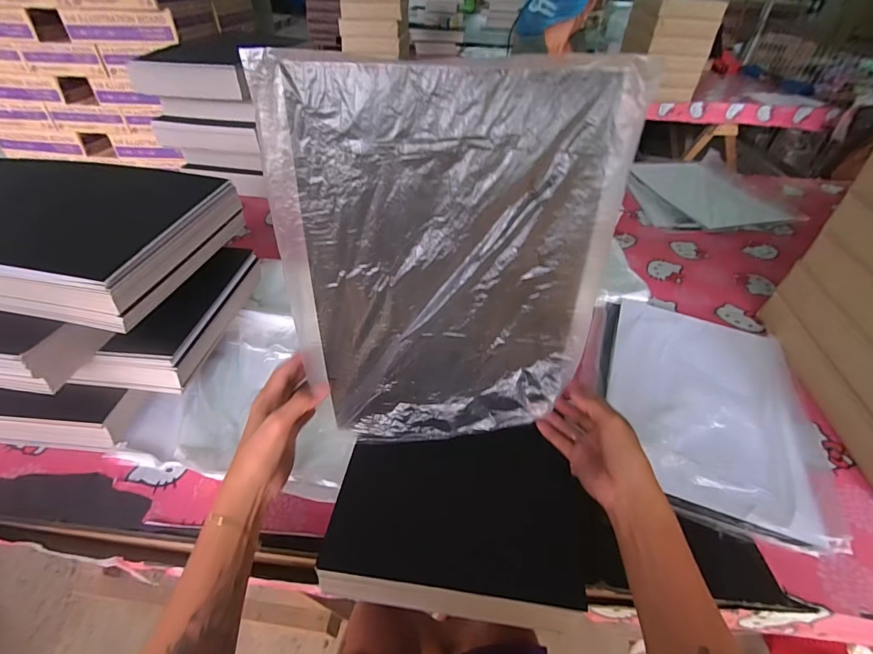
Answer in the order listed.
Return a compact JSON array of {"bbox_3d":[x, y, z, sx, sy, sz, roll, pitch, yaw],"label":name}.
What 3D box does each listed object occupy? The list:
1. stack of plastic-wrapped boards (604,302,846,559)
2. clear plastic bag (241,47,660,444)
[{"bbox_3d":[0.395,0.101,0.635,0.277,0.020,0.402,13,43,12],"label":"stack of plastic-wrapped boards"},{"bbox_3d":[0.013,-0.037,0.394,0.286,0.357,0.025,0,32,-3],"label":"clear plastic bag"}]

